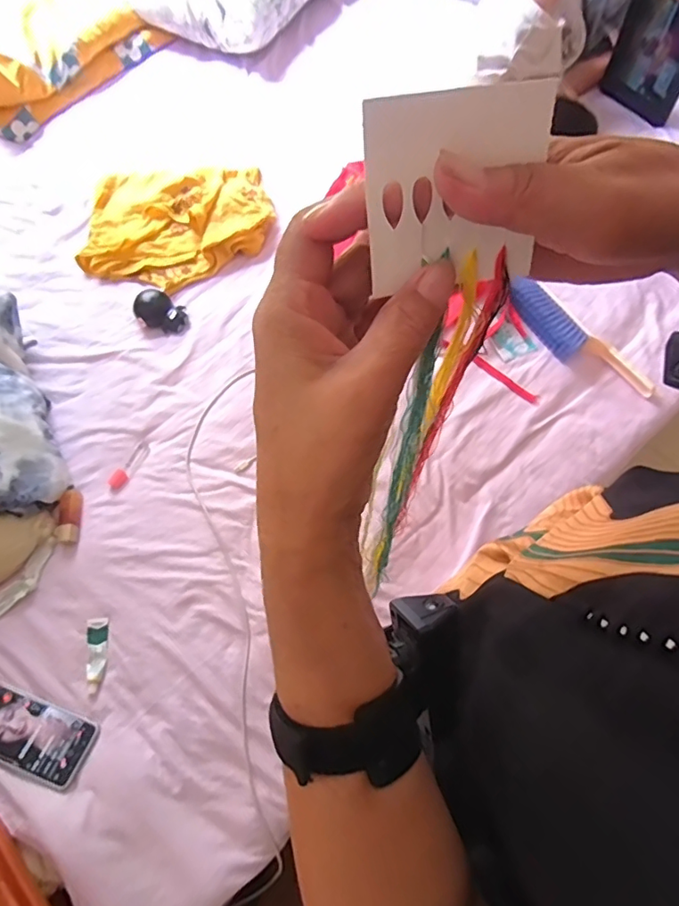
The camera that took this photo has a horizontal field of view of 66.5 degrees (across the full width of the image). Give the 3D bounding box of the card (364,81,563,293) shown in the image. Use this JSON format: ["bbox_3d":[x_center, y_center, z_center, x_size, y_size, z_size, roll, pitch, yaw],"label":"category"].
[{"bbox_3d":[0.041,-0.091,0.184,0.062,0.062,0.004,-9,38,-5],"label":"card"}]

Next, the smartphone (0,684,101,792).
[{"bbox_3d":[-0.398,0.356,0.659,0.168,0.008,0.075,20,49,7],"label":"smartphone"}]

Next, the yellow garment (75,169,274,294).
[{"bbox_3d":[-0.299,-0.427,0.968,0.336,0.043,0.279,-1,69,-1],"label":"yellow garment"}]

